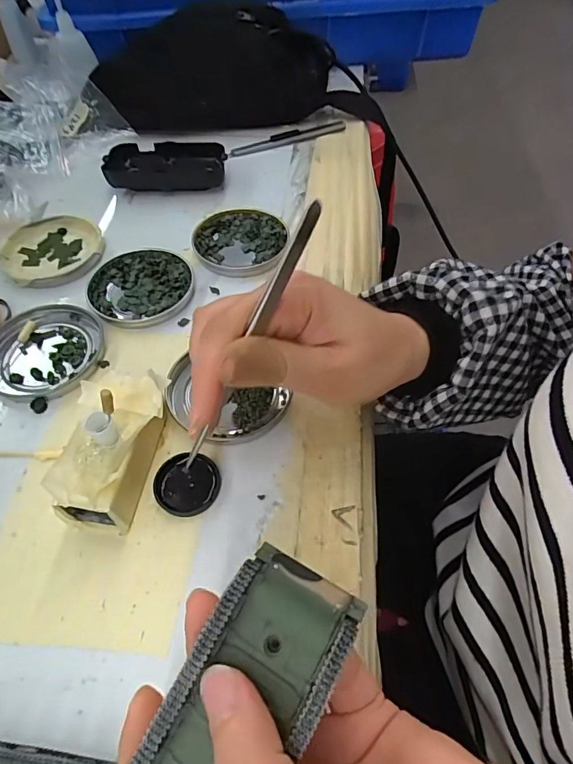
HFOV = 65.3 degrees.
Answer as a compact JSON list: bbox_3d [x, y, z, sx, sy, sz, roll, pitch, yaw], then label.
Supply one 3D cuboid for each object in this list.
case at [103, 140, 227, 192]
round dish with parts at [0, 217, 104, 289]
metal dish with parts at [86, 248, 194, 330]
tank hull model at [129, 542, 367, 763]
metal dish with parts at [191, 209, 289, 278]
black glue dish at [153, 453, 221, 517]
[{"bbox_3d":[-0.114,-0.204,0.426,0.109,0.026,0.044,-2,55,0],"label":"case"},{"bbox_3d":[-0.194,-0.109,0.370,0.079,0.012,0.077,-1,55,1],"label":"round dish with parts"},{"bbox_3d":[-0.111,-0.074,0.344,0.078,0.008,0.075,-1,55,1],"label":"metal dish with parts"},{"bbox_3d":[-0.013,0.105,0.139,0.042,0.017,0.097,21,69,15],"label":"tank hull model"},{"bbox_3d":[-0.039,-0.117,0.374,0.079,0.010,0.075,-1,55,1],"label":"metal dish with parts"},{"bbox_3d":[-0.056,0.058,0.252,0.035,0.007,0.034,-1,55,1],"label":"black glue dish"}]

